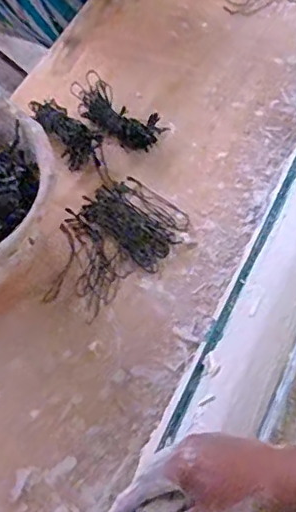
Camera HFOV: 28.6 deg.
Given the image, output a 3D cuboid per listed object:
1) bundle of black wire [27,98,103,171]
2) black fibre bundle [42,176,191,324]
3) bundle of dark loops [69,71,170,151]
[{"bbox_3d":[-0.127,-0.194,0.868,0.062,0.024,0.125,-40,81,-19],"label":"bundle of black wire"},{"bbox_3d":[-0.053,-0.021,0.802,0.143,0.014,0.210,36,68,19],"label":"black fibre bundle"},{"bbox_3d":[-0.054,-0.224,0.902,0.084,0.038,0.167,-39,67,-18],"label":"bundle of dark loops"}]

